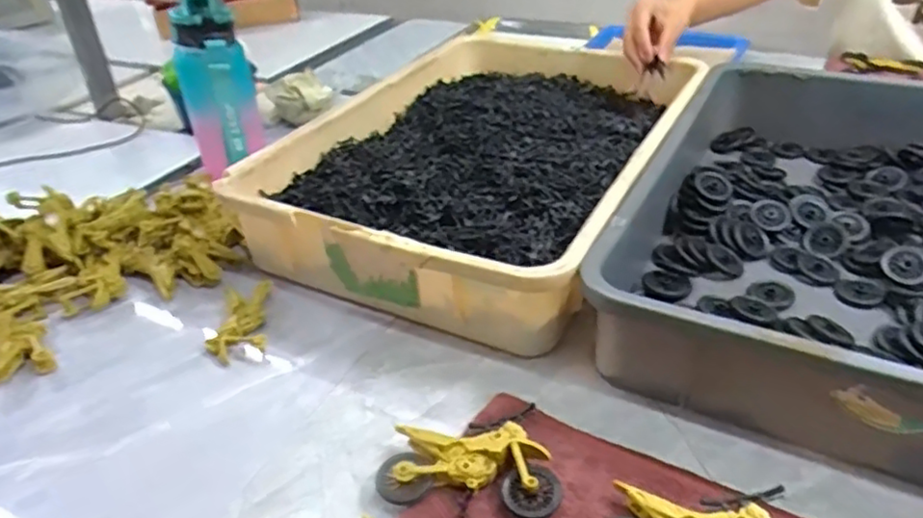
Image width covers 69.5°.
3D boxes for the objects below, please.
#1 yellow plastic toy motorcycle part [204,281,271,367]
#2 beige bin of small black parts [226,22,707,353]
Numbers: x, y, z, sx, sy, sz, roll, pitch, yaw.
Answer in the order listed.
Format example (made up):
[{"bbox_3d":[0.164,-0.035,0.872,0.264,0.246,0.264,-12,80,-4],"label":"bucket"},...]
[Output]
[{"bbox_3d":[-0.199,0.056,0.597,0.047,0.019,0.089,-8,34,-4],"label":"yellow plastic toy motorcycle part"},{"bbox_3d":[0.041,-0.119,0.749,0.354,0.099,0.525,14,39,26],"label":"beige bin of small black parts"}]

